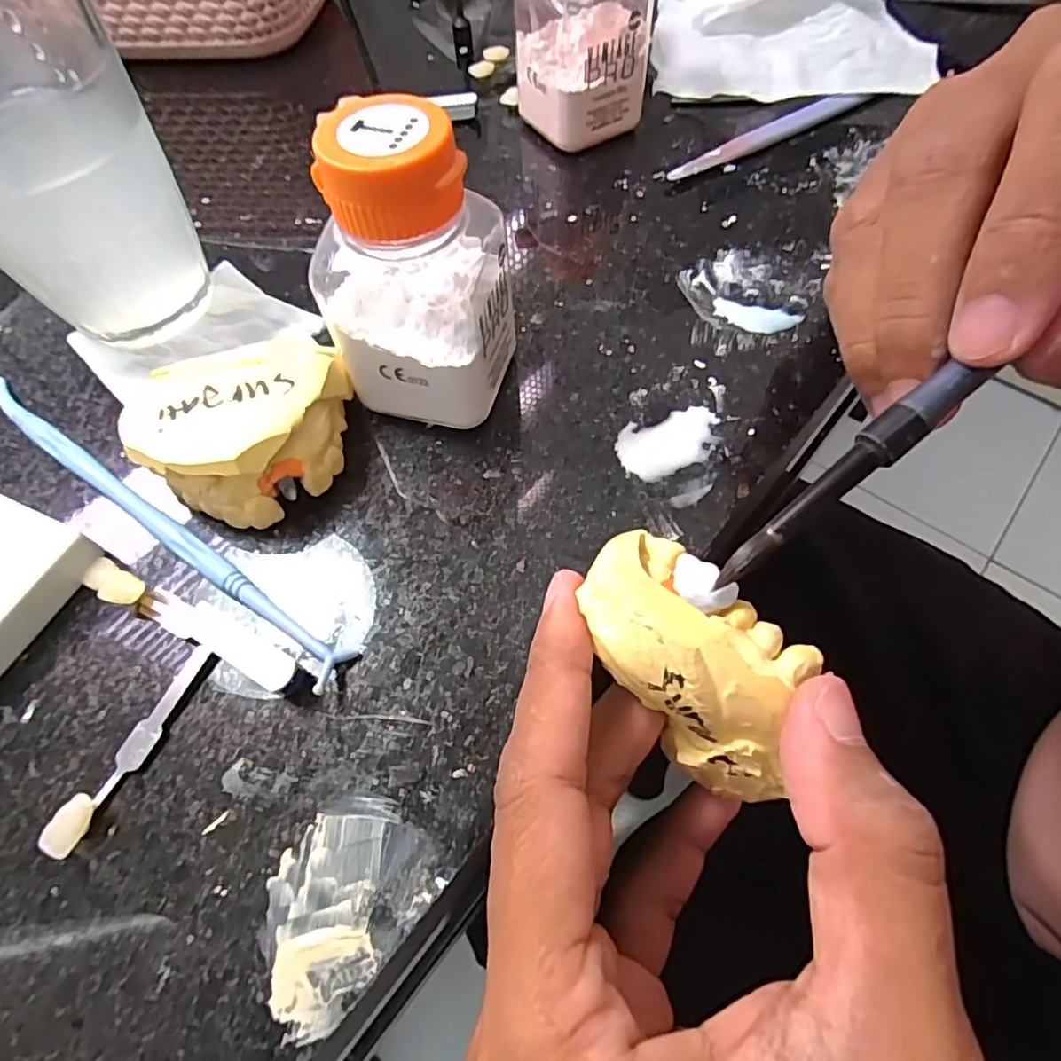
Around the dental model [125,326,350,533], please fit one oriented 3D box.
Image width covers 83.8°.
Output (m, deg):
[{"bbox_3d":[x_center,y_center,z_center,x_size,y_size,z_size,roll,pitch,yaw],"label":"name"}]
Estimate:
[{"bbox_3d":[-0.075,-0.025,0.158,0.054,0.026,0.041,-14,62,-6],"label":"dental model"}]

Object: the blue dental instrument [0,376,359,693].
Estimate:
[{"bbox_3d":[-0.109,-0.009,0.160,0.162,0.007,0.010,33,67,19],"label":"blue dental instrument"}]

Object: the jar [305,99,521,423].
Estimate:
[{"bbox_3d":[-0.027,-0.065,0.148,0.039,0.069,0.039,-1,61,1],"label":"jar"}]

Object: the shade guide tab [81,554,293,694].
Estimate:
[{"bbox_3d":[-0.082,0.021,0.142,0.065,0.009,0.009,23,64,13],"label":"shade guide tab"}]

